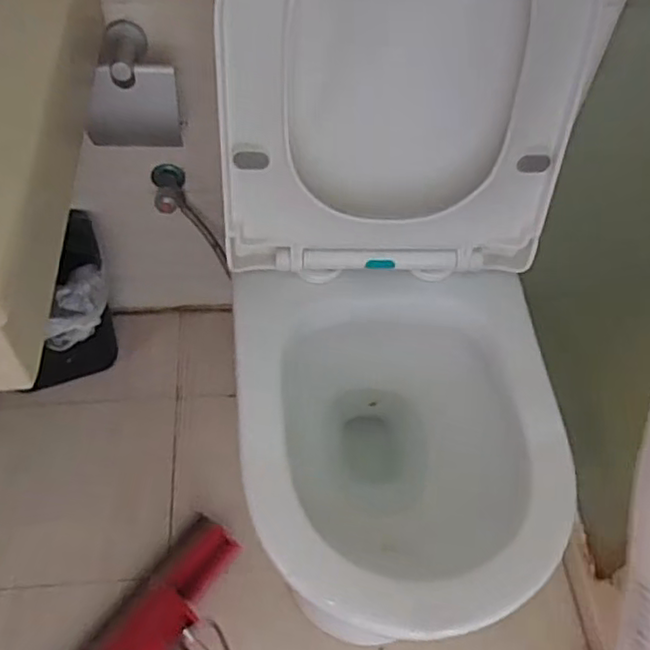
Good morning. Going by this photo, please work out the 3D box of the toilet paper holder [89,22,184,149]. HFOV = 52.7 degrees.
[{"bbox_3d":[-0.232,-0.272,0.785,0.112,0.140,0.066,-4,54,-6],"label":"toilet paper holder"}]

